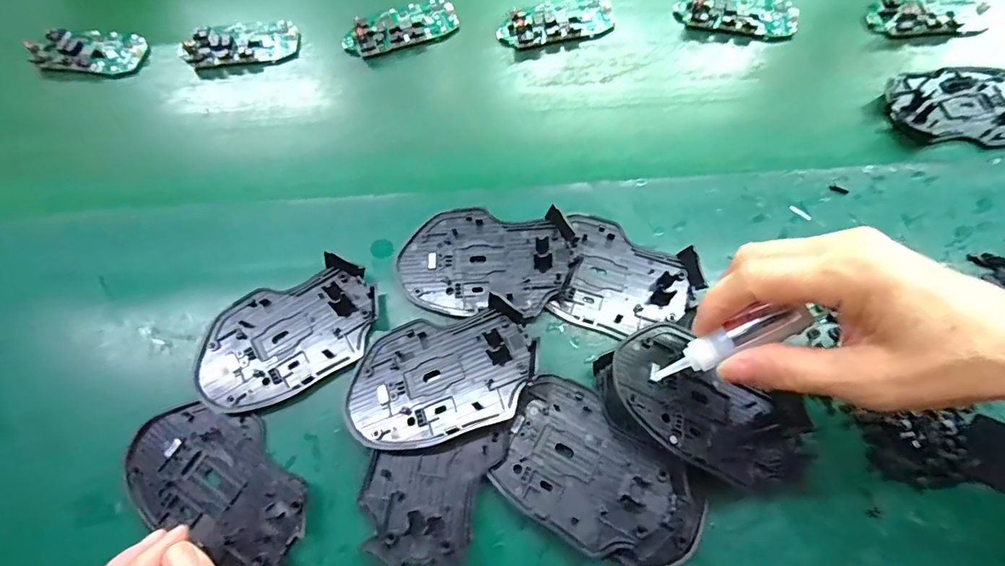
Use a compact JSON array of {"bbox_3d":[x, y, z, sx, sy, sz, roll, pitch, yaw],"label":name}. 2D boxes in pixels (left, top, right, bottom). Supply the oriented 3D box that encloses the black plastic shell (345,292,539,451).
[{"bbox_3d":[-0.036,0.053,0.280,0.109,0.017,0.071,-17,69,-2],"label":"black plastic shell"}]

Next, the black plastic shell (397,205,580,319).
[{"bbox_3d":[-0.010,-0.015,0.310,0.110,0.016,0.070,5,70,6],"label":"black plastic shell"}]

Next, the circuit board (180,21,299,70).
[{"bbox_3d":[-0.222,-0.205,0.412,0.091,0.014,0.048,-5,69,2],"label":"circuit board"}]

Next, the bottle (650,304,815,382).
[{"bbox_3d":[0.112,0.031,0.244,0.079,0.013,0.016,-32,64,28],"label":"bottle"}]

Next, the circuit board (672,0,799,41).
[{"bbox_3d":[0.198,-0.229,0.411,0.098,0.011,0.044,9,70,8],"label":"circuit board"}]

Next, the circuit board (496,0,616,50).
[{"bbox_3d":[0.045,-0.223,0.412,0.098,0.010,0.048,-15,67,-5],"label":"circuit board"}]

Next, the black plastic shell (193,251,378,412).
[{"bbox_3d":[-0.132,0.030,0.297,0.109,0.010,0.072,-27,69,-6],"label":"black plastic shell"}]

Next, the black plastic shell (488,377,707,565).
[{"bbox_3d":[0.054,0.104,0.260,0.111,0.012,0.070,28,74,14],"label":"black plastic shell"}]

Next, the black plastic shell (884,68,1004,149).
[{"bbox_3d":[0.353,-0.136,0.369,0.114,0.010,0.075,-6,69,2],"label":"black plastic shell"}]

